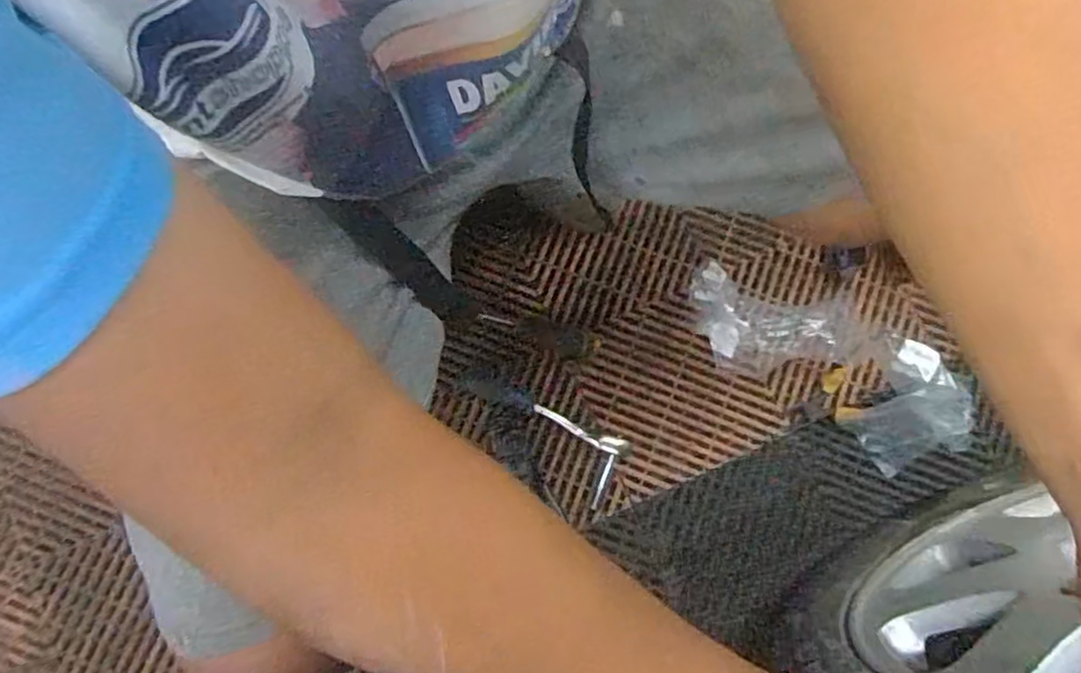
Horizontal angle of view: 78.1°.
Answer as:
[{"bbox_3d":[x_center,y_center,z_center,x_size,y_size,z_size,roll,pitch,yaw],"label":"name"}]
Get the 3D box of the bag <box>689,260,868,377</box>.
[{"bbox_3d":[0.277,-0.020,0.764,0.204,0.061,0.121,3,79,-1],"label":"bag"}]

